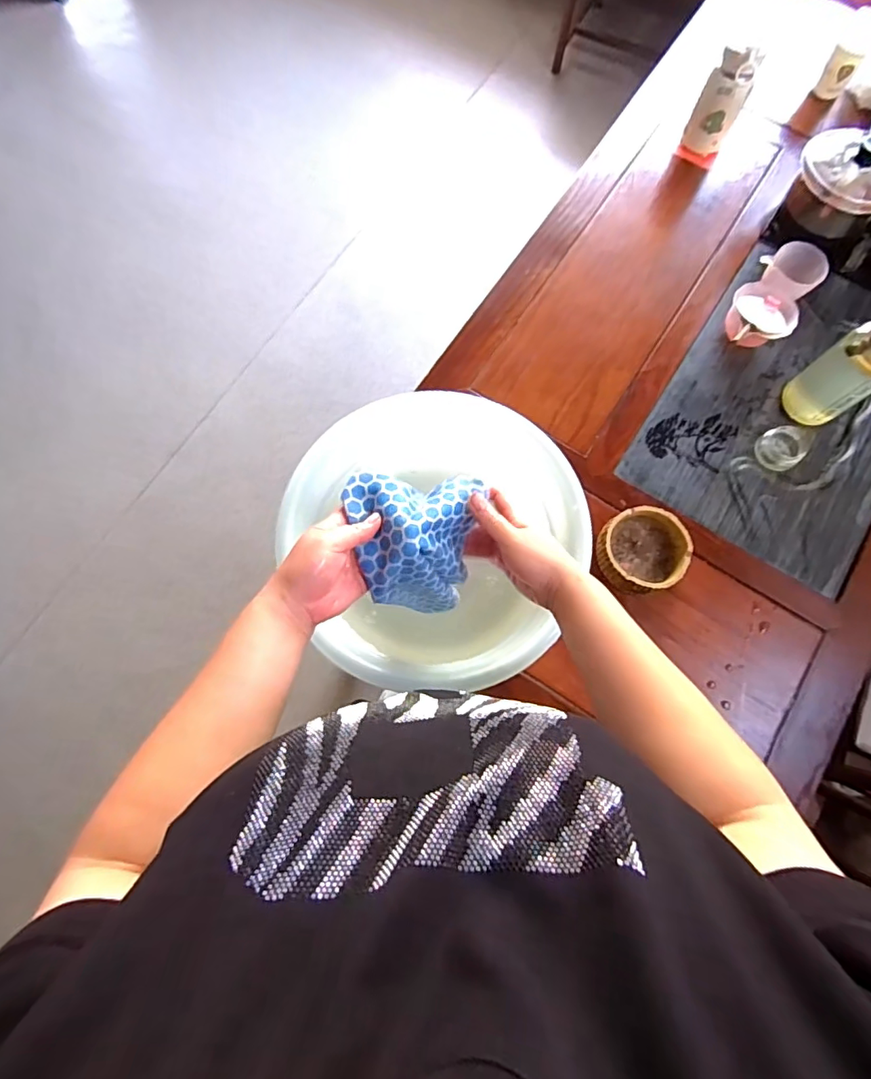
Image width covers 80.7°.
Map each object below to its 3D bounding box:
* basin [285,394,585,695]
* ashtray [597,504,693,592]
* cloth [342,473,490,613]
[{"bbox_3d":[0.004,0.003,0.706,0.352,0.197,0.371,0,75,0],"label":"basin"},{"bbox_3d":[0.296,0.017,0.747,0.124,0.058,0.116,0,75,0],"label":"ashtray"},{"bbox_3d":[-0.022,0.006,0.546,0.122,0.155,0.124,-4,78,-2],"label":"cloth"}]

